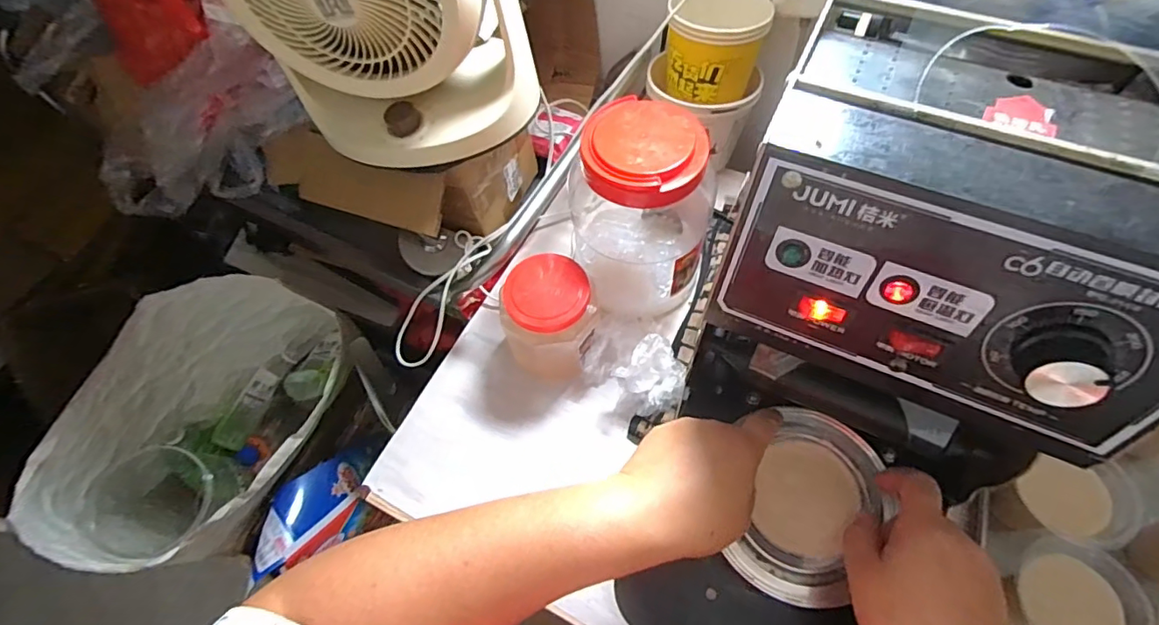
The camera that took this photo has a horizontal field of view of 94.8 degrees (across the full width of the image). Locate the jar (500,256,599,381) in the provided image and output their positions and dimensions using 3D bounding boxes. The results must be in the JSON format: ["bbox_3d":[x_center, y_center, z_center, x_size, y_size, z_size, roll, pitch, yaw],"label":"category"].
[{"bbox_3d":[-0.034,0.010,0.583,0.095,0.126,0.092,-2,61,3],"label":"jar"}]

